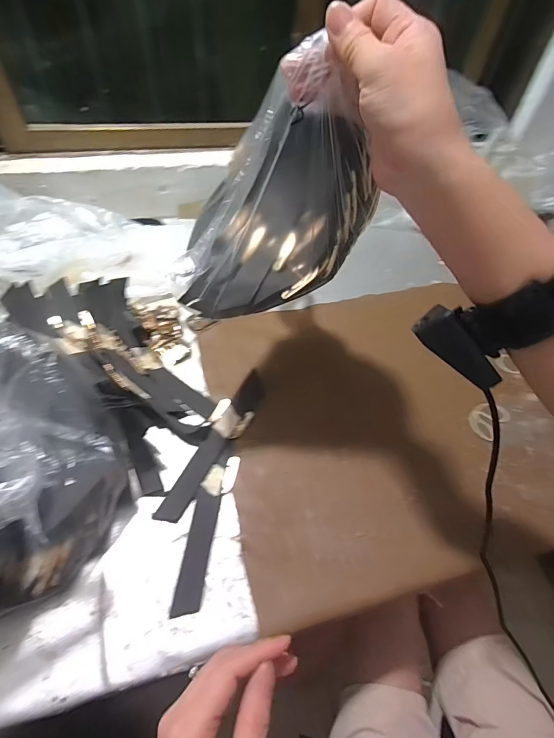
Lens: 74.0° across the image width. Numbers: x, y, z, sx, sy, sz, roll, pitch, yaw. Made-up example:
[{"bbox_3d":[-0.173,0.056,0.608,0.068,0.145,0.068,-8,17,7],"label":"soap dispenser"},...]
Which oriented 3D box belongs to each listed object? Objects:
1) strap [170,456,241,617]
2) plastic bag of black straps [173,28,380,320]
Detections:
[{"bbox_3d":[-0.083,0.181,0.424,0.038,0.006,0.171,11,52,4],"label":"strap"},{"bbox_3d":[-0.012,-0.158,0.327,0.174,0.196,0.098,-14,54,-15],"label":"plastic bag of black straps"}]

